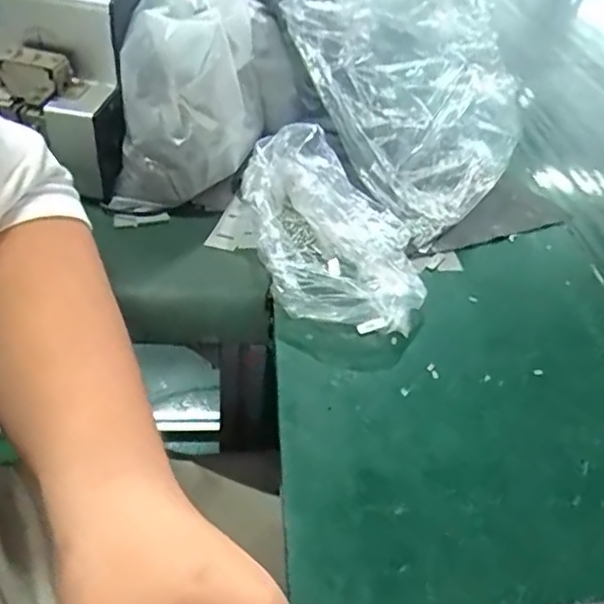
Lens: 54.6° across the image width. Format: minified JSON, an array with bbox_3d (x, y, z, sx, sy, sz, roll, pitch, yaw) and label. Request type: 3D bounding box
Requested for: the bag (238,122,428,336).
[{"bbox_3d":[0.023,-0.060,0.460,0.117,0.067,0.185,-11,47,-19],"label":"bag"}]

